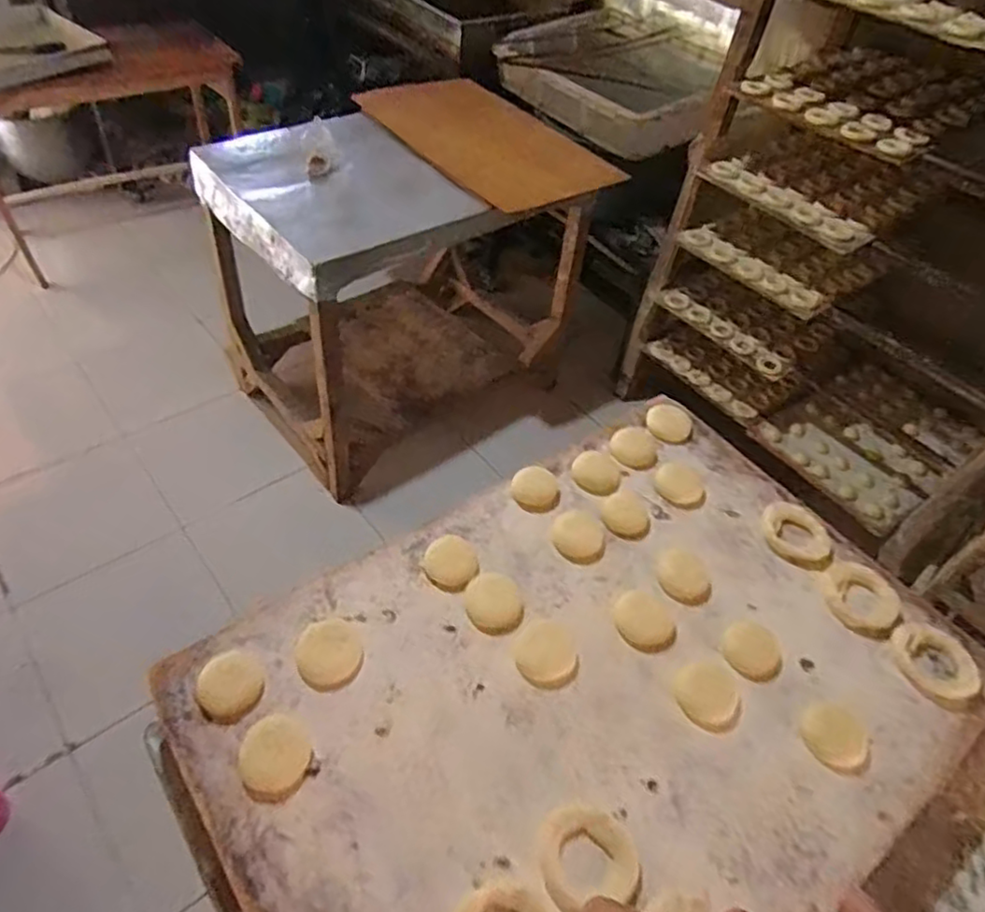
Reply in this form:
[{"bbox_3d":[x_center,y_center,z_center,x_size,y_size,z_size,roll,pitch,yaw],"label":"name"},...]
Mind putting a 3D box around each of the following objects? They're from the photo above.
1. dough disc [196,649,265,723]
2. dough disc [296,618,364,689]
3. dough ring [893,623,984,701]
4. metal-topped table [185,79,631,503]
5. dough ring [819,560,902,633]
[{"bbox_3d":[-0.200,0.174,0.507,0.044,0.015,0.052,14,48,6],"label":"dough disc"},{"bbox_3d":[-0.133,0.156,0.535,0.051,0.016,0.053,3,48,-4],"label":"dough disc"},{"bbox_3d":[0.379,0.174,0.565,0.048,0.016,0.070,-30,58,-29],"label":"dough ring"},{"bbox_3d":[-0.256,-0.514,1.837,0.881,0.750,0.646,-26,56,-27],"label":"metal-topped table"},{"bbox_3d":[0.339,0.129,0.610,0.060,0.013,0.069,-16,52,-20],"label":"dough ring"}]

